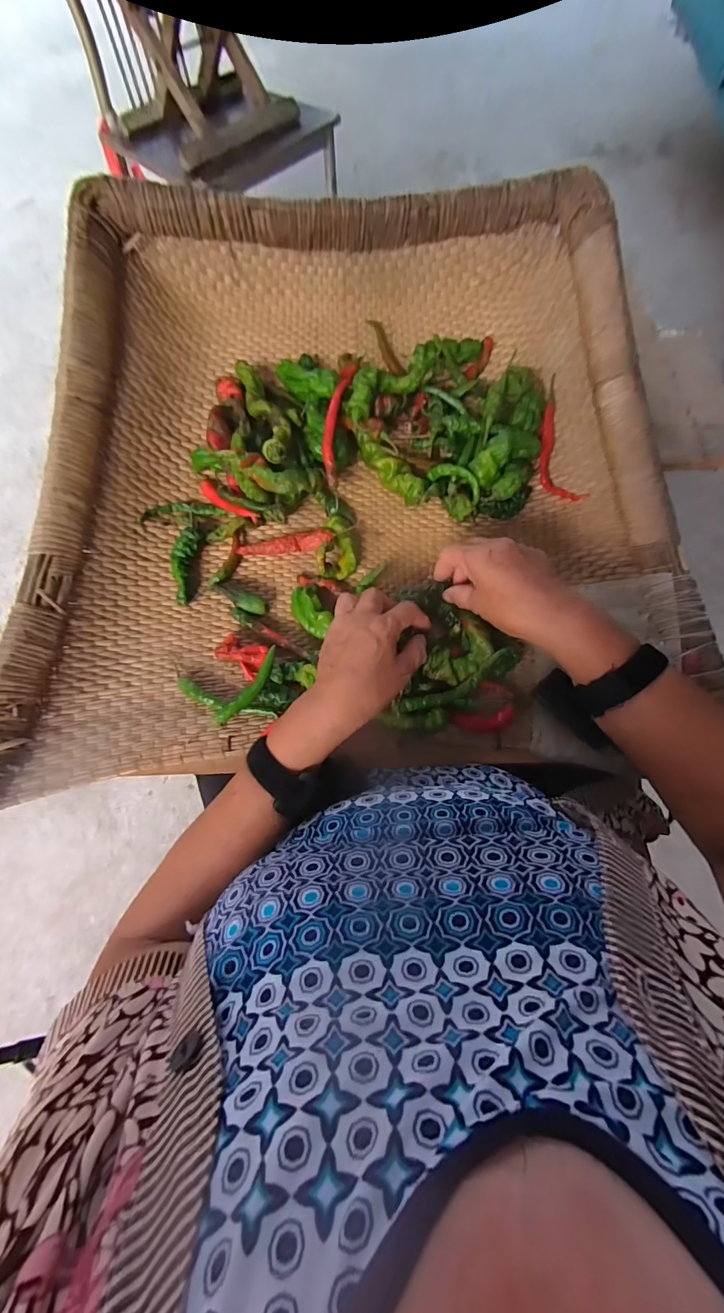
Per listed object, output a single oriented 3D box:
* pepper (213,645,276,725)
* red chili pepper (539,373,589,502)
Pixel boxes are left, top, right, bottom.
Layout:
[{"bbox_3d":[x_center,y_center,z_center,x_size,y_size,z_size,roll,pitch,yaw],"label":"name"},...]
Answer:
[{"bbox_3d":[-0.101,0.028,0.391,0.016,0.023,0.080,38,77,14],"label":"pepper"},{"bbox_3d":[0.216,-0.242,0.482,0.037,0.024,0.151,-4,83,-1],"label":"red chili pepper"}]

